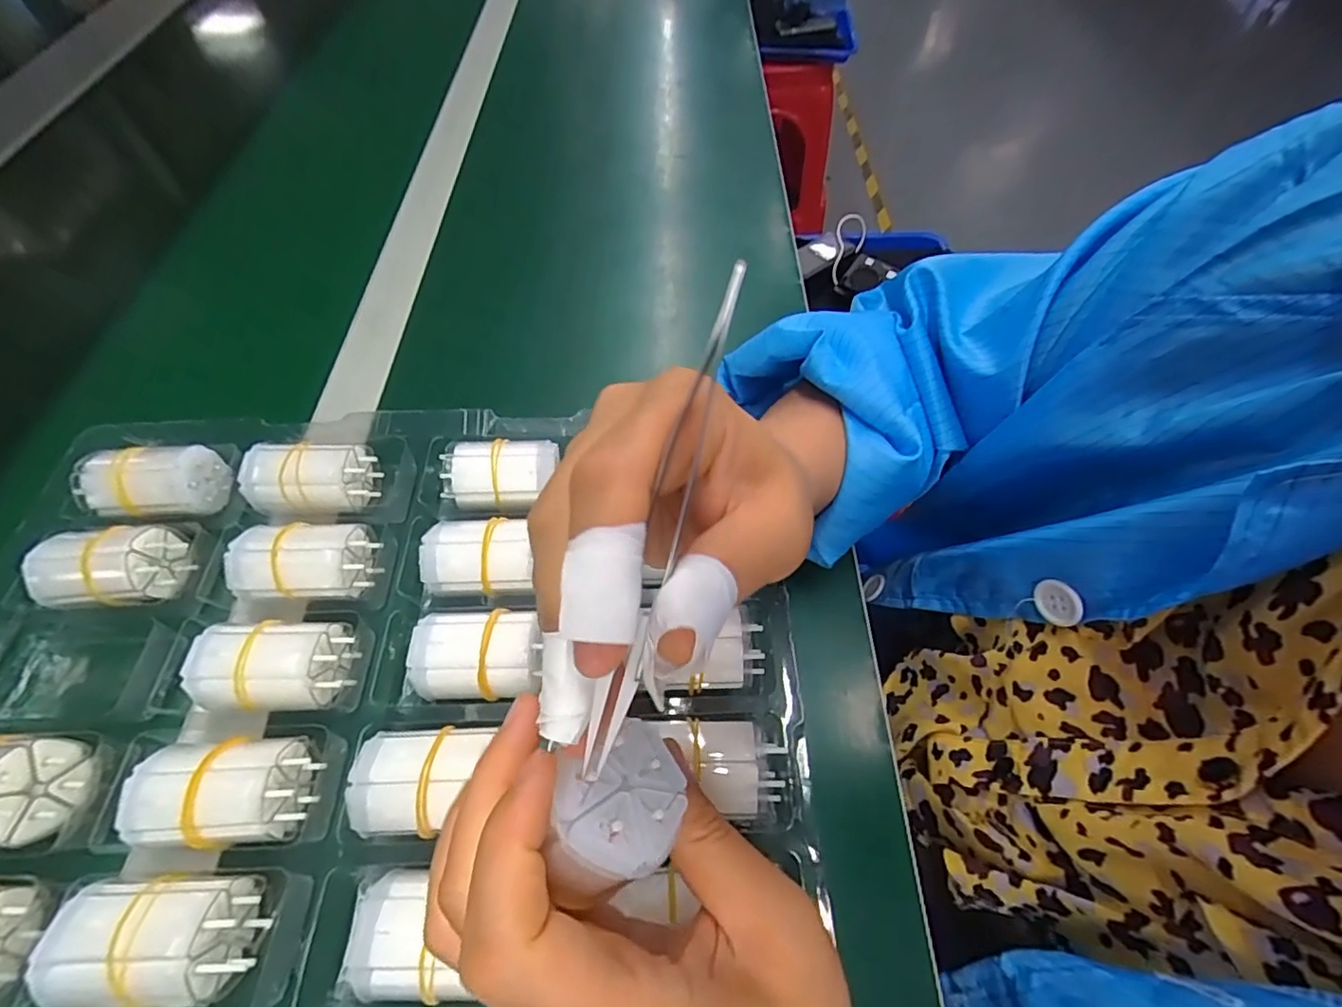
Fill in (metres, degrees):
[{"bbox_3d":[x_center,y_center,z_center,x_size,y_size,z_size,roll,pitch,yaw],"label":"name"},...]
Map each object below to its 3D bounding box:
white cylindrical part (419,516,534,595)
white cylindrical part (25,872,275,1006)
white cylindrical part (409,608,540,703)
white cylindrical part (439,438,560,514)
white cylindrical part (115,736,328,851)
[{"bbox_3d":[-0.097,0.031,0.293,0.054,0.035,0.037,-3,59,-1],"label":"white cylindrical part"},{"bbox_3d":[-0.189,0.162,0.212,0.062,0.039,0.038,-2,59,-1],"label":"white cylindrical part"},{"bbox_3d":[-0.088,0.072,0.269,0.059,0.035,0.042,-2,59,-1],"label":"white cylindrical part"},{"bbox_3d":[-0.094,-0.014,0.321,0.060,0.037,0.040,-2,59,-1],"label":"white cylindrical part"},{"bbox_3d":[-0.184,0.121,0.238,0.061,0.038,0.039,-2,59,-1],"label":"white cylindrical part"}]

